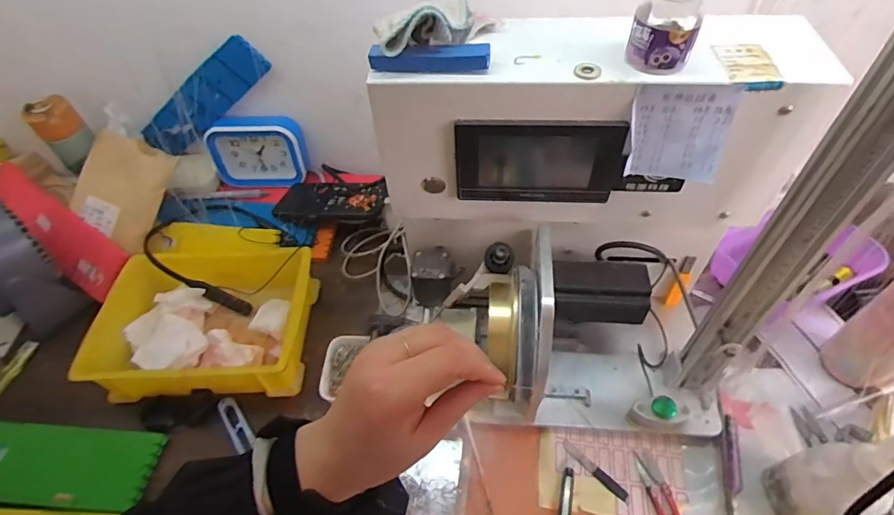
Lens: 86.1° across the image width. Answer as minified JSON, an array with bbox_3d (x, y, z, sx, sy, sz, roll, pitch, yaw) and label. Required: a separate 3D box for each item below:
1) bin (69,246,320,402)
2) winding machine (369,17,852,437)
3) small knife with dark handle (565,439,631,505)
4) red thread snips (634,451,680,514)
[{"bbox_3d":[-0.291,0.074,0.604,0.243,0.079,0.191,-3,51,1],"label":"bin"},{"bbox_3d":[0.122,0.012,0.459,0.340,0.339,0.216,-4,51,0],"label":"winding machine"},{"bbox_3d":[0.156,0.223,0.500,0.079,0.005,0.012,36,61,28],"label":"small knife with dark handle"},{"bbox_3d":[0.216,0.247,0.478,0.024,0.004,0.100,-7,51,-2],"label":"red thread snips"}]

